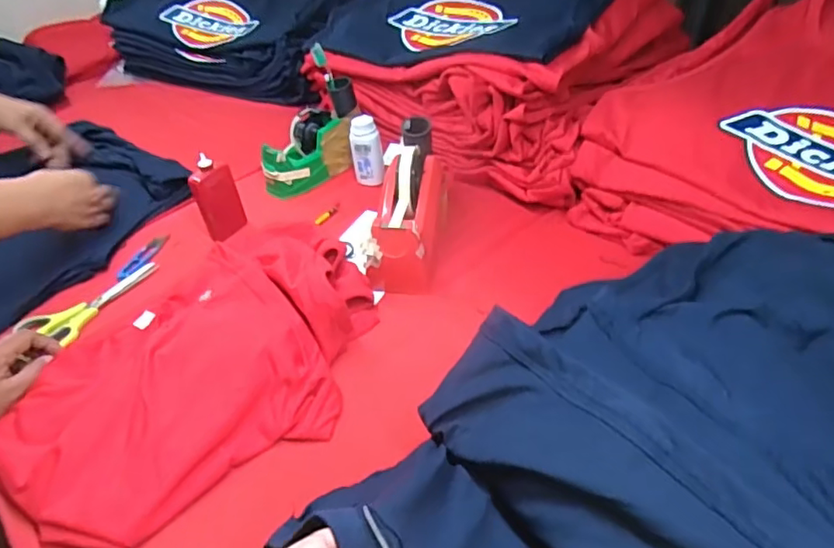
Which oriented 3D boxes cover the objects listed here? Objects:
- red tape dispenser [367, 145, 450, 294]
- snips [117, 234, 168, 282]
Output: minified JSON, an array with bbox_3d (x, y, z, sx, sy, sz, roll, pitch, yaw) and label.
[{"bbox_3d":[-0.007,-0.075,0.729,0.074,0.121,0.174,7,39,8],"label":"red tape dispenser"},{"bbox_3d":[-0.381,-0.023,0.810,0.028,0.014,0.090,13,40,15],"label":"snips"}]

